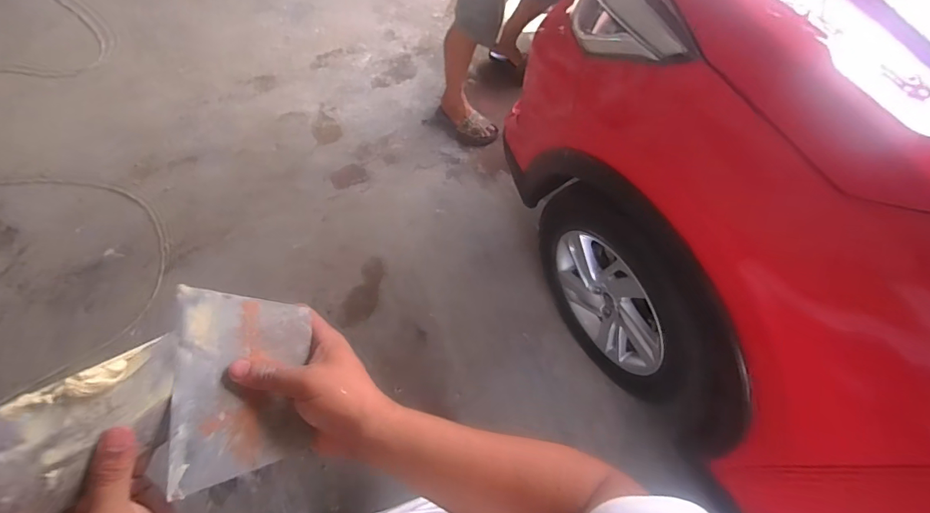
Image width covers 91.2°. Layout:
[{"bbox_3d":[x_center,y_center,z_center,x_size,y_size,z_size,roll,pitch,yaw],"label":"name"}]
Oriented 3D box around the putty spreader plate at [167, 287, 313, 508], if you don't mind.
[{"bbox_3d":[-0.169,0.097,0.353,0.094,0.010,0.139,6,69,-35],"label":"putty spreader plate"}]

